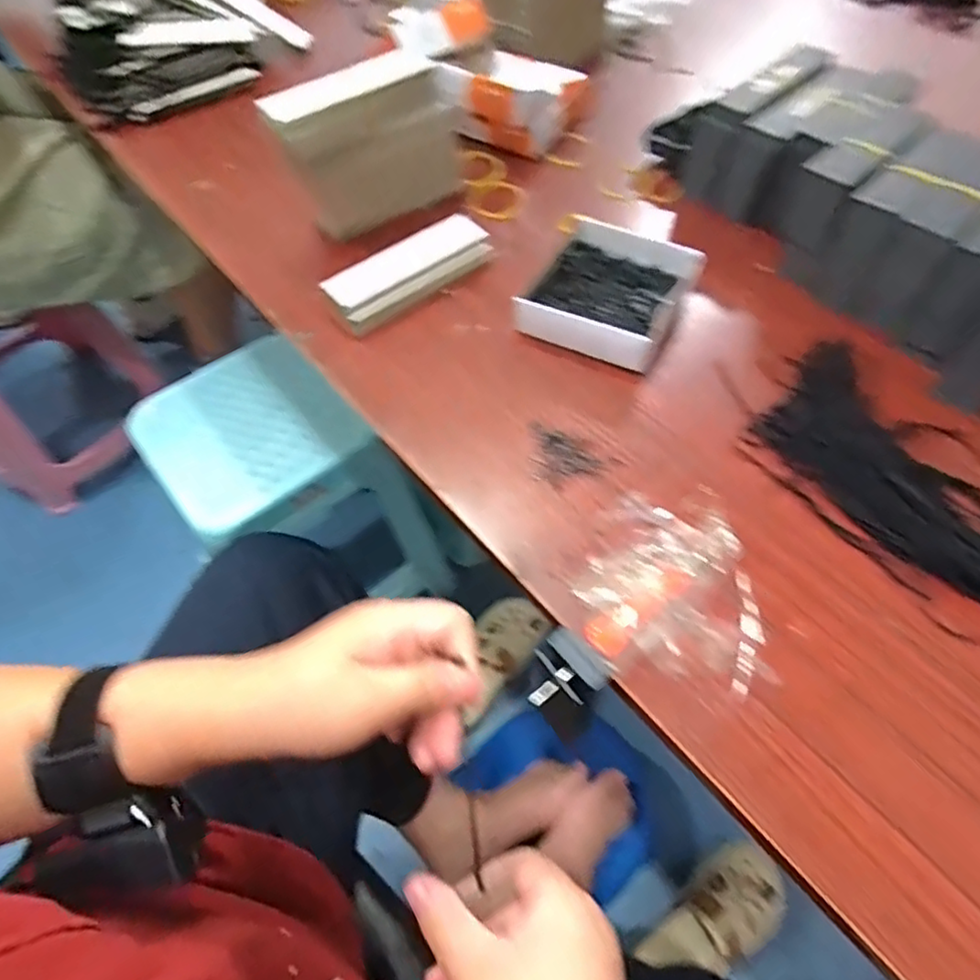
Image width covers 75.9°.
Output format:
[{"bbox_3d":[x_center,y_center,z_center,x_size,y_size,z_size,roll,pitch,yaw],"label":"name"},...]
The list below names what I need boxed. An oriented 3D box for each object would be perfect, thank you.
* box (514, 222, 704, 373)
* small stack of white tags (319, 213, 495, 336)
[{"bbox_3d":[0.085,-0.141,0.450,0.100,0.028,0.118,27,62,18],"label":"box"},{"bbox_3d":[-0.059,-0.161,0.464,0.125,0.022,0.043,-37,63,-19],"label":"small stack of white tags"}]

